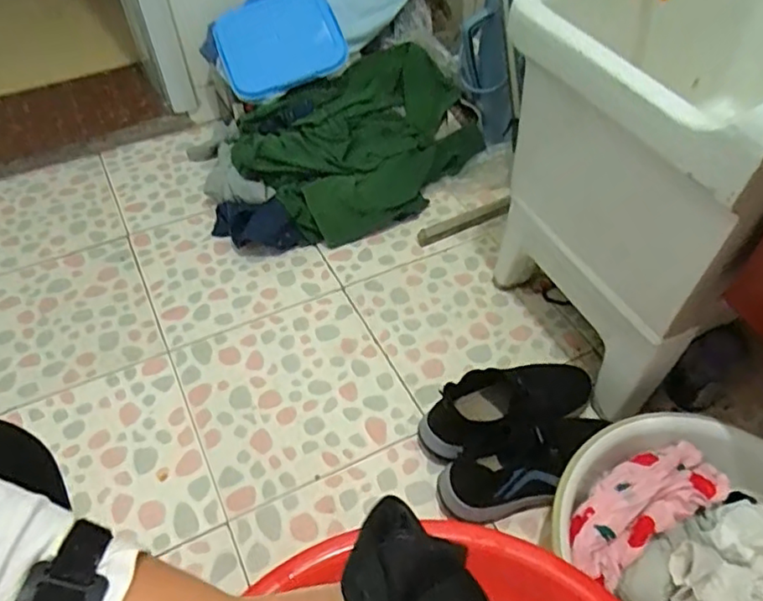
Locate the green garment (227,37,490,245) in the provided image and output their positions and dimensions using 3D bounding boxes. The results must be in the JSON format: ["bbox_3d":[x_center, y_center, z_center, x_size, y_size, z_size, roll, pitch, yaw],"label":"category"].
[{"bbox_3d":[-0.029,-0.306,1.169,0.477,0.179,0.308,-32,57,-25],"label":"green garment"}]

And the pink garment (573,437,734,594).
[{"bbox_3d":[0.284,0.224,0.658,0.208,0.040,0.089,-26,54,-21],"label":"pink garment"}]

